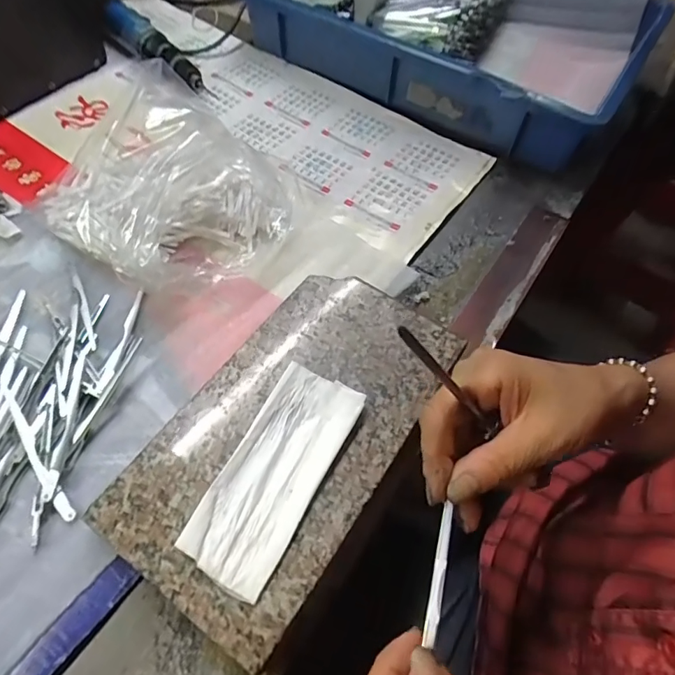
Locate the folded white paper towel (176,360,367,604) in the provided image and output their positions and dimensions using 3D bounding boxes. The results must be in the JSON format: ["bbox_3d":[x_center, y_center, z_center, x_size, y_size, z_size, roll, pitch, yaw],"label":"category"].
[{"bbox_3d":[-0.037,0.080,0.292,0.054,0.011,0.133,26,62,13],"label":"folded white paper towel"}]

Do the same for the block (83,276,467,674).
[{"bbox_3d":[-0.027,0.061,0.324,0.131,0.032,0.237,31,64,15],"label":"block"}]

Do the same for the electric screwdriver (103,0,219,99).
[{"bbox_3d":[-0.216,-0.334,0.556,0.044,0.041,0.191,-38,68,-21],"label":"electric screwdriver"}]

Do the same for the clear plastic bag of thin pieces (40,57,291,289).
[{"bbox_3d":[-0.143,-0.127,0.406,0.191,0.076,0.168,38,64,17],"label":"clear plastic bag of thin pieces"}]

